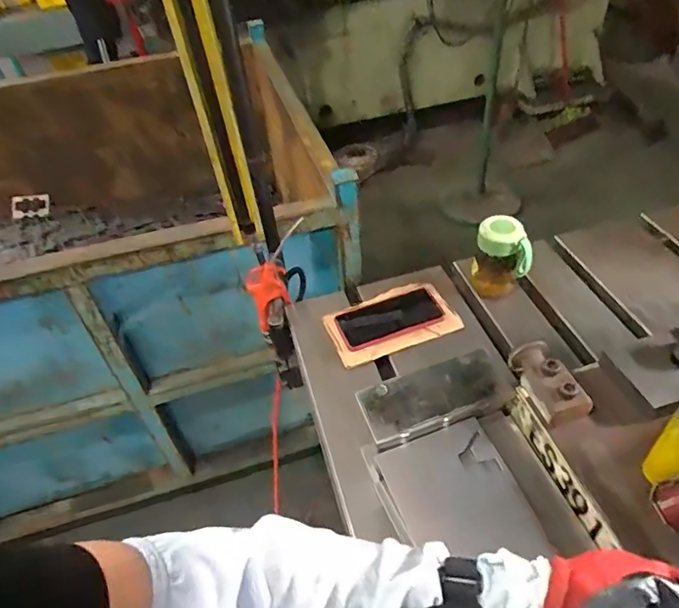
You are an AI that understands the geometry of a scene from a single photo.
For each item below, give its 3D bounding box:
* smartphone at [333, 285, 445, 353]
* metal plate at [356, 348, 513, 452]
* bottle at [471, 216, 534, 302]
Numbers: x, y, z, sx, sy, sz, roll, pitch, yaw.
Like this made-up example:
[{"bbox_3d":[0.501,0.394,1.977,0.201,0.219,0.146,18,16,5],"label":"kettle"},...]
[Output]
[{"bbox_3d":[0.080,0.023,0.826,0.158,0.012,0.088,-21,43,-5],"label":"smartphone"},{"bbox_3d":[0.107,0.101,0.579,0.163,0.018,0.073,-18,47,-12],"label":"metal plate"},{"bbox_3d":[0.257,-0.074,0.826,0.082,0.153,0.059,7,47,12],"label":"bottle"}]

